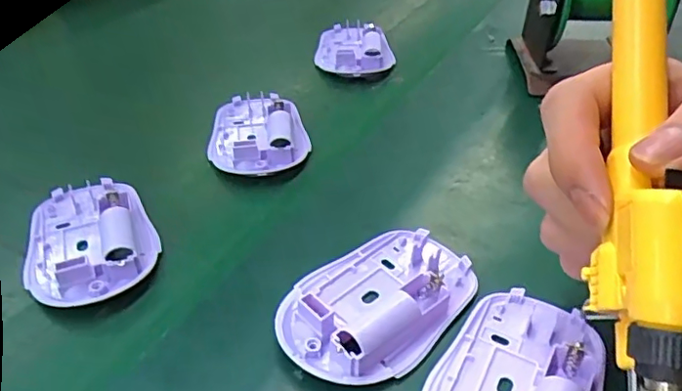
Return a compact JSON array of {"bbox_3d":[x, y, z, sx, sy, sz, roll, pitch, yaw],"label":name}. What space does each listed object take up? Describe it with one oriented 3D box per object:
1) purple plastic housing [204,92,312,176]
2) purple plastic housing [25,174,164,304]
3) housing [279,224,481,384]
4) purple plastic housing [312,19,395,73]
[{"bbox_3d":[-0.052,-0.043,0.366,0.059,0.018,0.084,-3,40,-7],"label":"purple plastic housing"},{"bbox_3d":[-0.128,0.018,0.290,0.060,0.016,0.088,-18,44,-23],"label":"purple plastic housing"},{"bbox_3d":[0.016,0.043,0.252,0.059,0.017,0.094,33,48,31],"label":"housing"},{"bbox_3d":[0.011,-0.124,0.475,0.061,0.020,0.088,0,40,-3],"label":"purple plastic housing"}]

